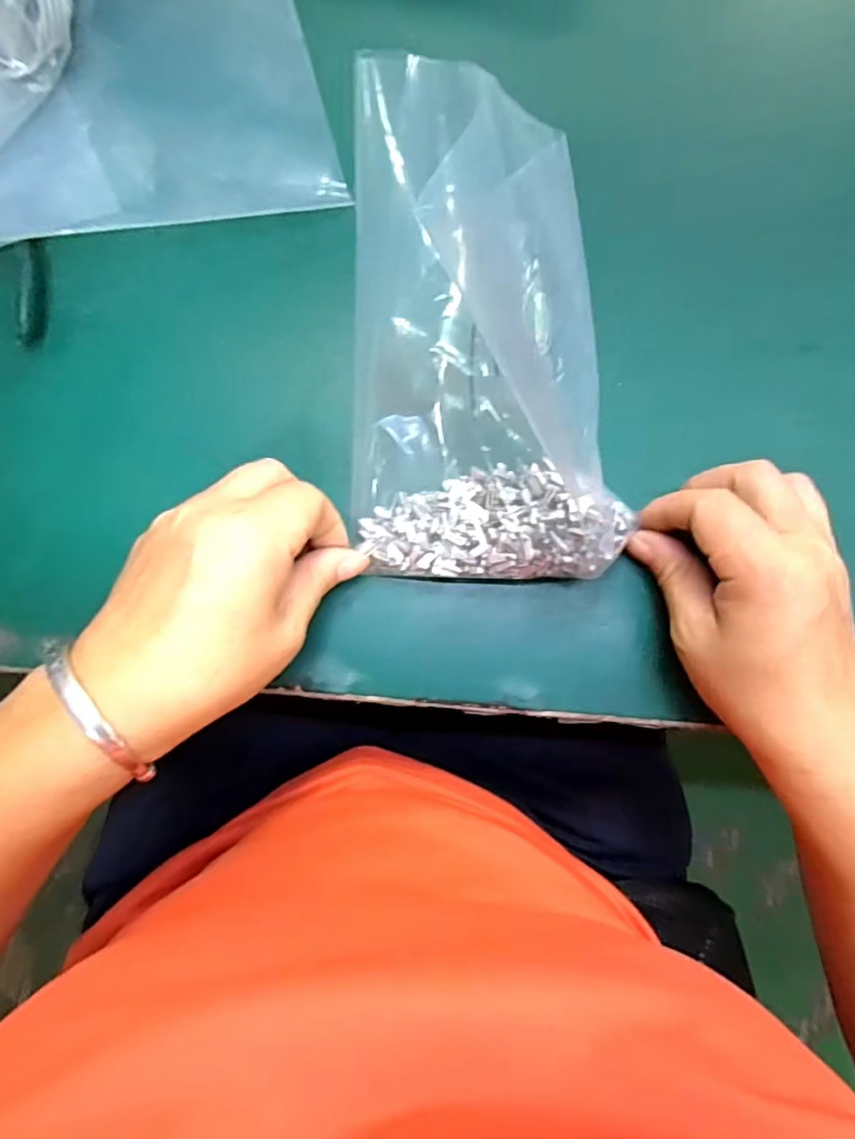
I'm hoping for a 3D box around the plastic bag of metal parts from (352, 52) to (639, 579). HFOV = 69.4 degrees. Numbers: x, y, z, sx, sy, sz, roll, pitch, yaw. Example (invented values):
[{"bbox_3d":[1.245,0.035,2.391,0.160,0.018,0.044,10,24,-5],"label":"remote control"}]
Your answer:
[{"bbox_3d":[0.028,-0.083,0.244,0.111,0.090,0.160,3,81,-2],"label":"plastic bag of metal parts"}]

